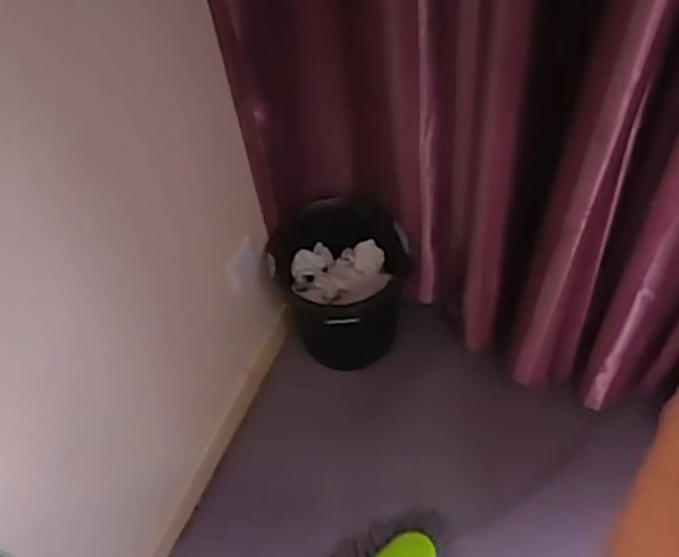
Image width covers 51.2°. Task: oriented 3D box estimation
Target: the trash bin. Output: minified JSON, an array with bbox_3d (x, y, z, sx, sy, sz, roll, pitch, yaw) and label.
[{"bbox_3d":[0.008,0.022,1.524,0.280,0.277,0.256,-13,54,-4],"label":"trash bin"}]

